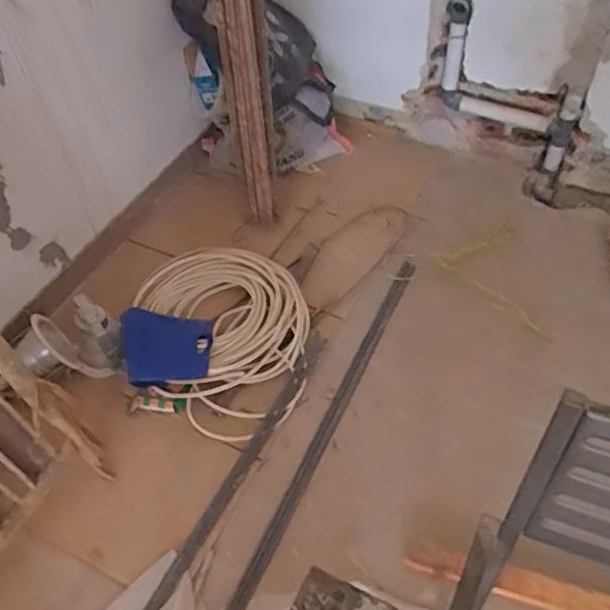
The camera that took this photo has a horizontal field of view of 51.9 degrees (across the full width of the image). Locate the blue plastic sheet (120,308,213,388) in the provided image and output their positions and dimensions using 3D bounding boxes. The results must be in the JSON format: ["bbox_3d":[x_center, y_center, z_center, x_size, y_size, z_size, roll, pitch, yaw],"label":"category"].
[{"bbox_3d":[-0.335,0.090,1.517,0.218,0.036,0.217,-7,51,-3],"label":"blue plastic sheet"}]

